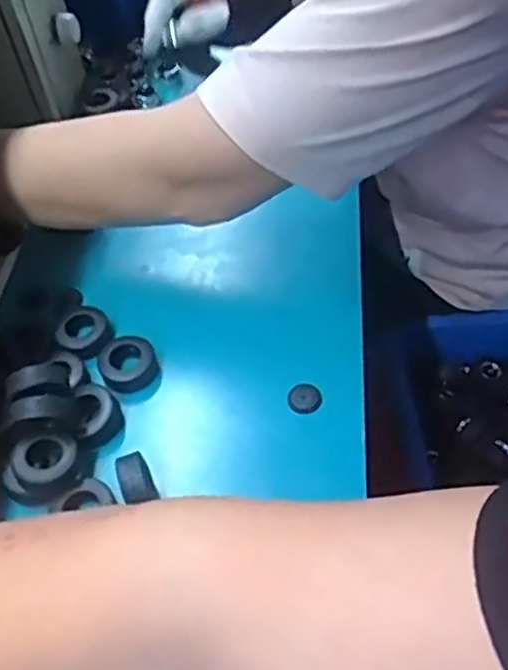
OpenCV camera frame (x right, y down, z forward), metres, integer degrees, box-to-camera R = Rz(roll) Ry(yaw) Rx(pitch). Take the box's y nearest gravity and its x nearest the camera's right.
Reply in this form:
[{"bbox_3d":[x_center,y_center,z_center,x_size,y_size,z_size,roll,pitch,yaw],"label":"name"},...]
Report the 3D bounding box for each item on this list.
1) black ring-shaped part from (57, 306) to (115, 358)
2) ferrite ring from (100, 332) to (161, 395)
[{"bbox_3d":[-0.114,-0.003,0.488,0.032,0.019,0.041,1,51,4],"label":"black ring-shaped part"},{"bbox_3d":[-0.083,0.018,0.468,0.037,0.014,0.038,-35,57,-23],"label":"ferrite ring"}]

